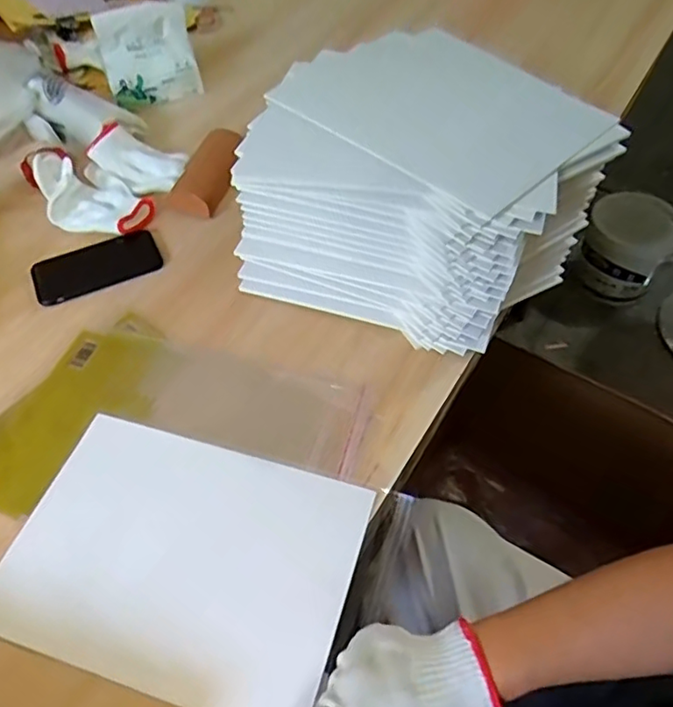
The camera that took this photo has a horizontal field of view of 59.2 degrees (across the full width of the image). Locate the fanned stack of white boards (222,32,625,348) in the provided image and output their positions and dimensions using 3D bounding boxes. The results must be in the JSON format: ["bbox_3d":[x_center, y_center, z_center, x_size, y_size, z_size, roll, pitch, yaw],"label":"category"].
[{"bbox_3d":[0.101,-0.170,0.663,0.302,0.201,0.327,31,60,23],"label":"fanned stack of white boards"}]

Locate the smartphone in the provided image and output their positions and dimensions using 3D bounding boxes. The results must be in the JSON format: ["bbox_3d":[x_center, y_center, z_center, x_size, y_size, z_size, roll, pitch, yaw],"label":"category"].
[{"bbox_3d":[-0.298,-0.109,0.741,0.152,0.014,0.077,-23,55,-15],"label":"smartphone"}]

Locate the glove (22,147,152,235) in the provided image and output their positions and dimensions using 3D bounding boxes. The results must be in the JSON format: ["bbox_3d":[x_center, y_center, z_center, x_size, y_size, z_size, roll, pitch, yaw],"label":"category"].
[{"bbox_3d":[-0.351,-0.225,0.805,0.108,0.037,0.219,-39,60,-24],"label":"glove"}]

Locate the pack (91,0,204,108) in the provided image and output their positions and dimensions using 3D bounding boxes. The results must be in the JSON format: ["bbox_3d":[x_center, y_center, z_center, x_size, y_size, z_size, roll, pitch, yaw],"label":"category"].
[{"bbox_3d":[-0.286,-0.453,0.902,0.132,0.133,0.023,-14,23,-8],"label":"pack"}]

